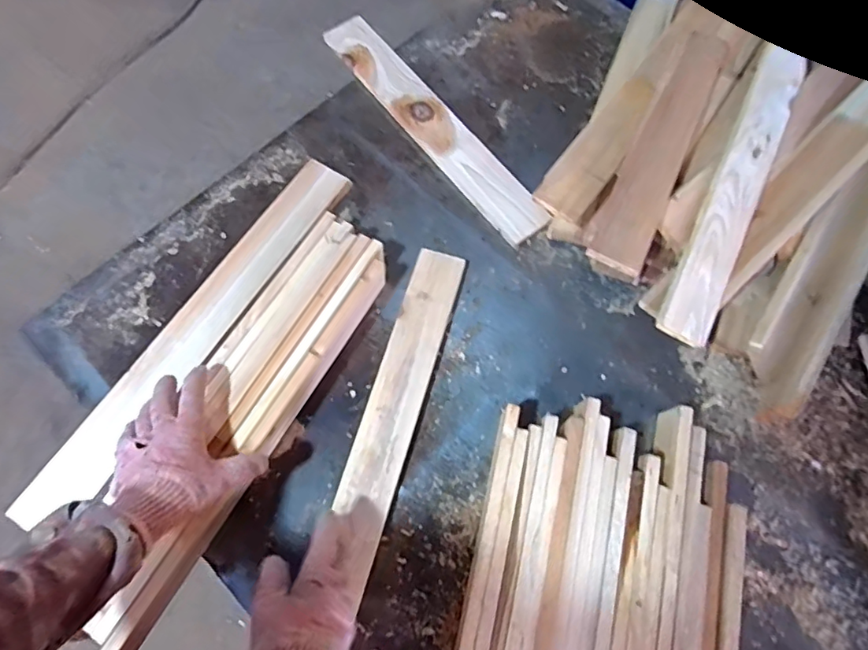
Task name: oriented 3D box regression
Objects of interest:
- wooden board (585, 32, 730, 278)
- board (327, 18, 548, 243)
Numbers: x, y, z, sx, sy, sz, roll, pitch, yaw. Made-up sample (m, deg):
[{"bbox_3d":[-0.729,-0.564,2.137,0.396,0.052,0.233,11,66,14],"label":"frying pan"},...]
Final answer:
[{"bbox_3d":[0.279,-0.220,0.643,0.065,0.020,0.359,27,73,7],"label":"wooden board"},{"bbox_3d":[-0.003,-0.297,0.785,0.077,0.022,0.455,-36,76,-12],"label":"board"}]

